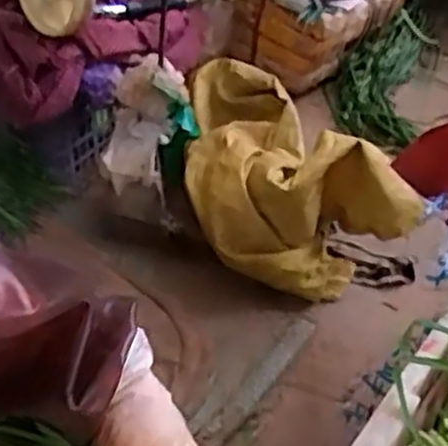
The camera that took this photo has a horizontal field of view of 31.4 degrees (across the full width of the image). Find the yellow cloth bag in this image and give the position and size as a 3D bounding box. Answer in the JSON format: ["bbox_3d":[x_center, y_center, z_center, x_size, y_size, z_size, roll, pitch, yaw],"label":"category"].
[{"bbox_3d":[0.054,-0.097,1.215,0.234,0.219,0.460,-14,44,-14],"label":"yellow cloth bag"}]

